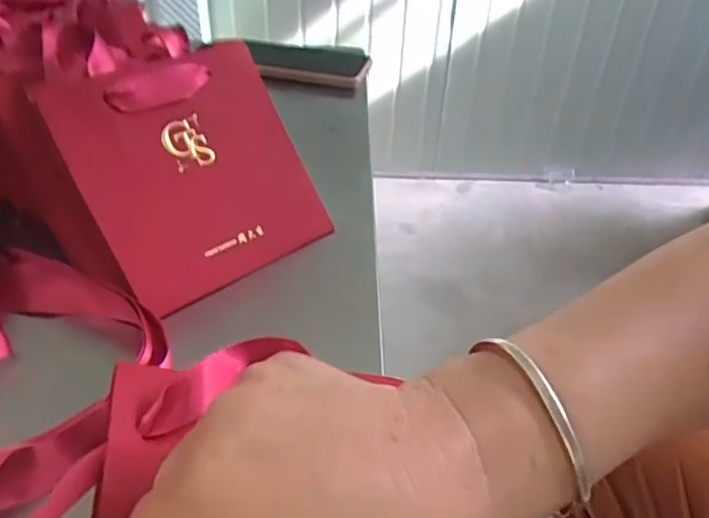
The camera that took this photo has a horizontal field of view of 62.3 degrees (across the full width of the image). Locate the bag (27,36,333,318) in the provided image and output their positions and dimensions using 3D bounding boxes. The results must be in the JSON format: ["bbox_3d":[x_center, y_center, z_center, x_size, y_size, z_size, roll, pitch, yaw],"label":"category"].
[{"bbox_3d":[-0.098,-0.061,0.365,0.138,0.154,0.021,-29,8,-30],"label":"bag"}]

